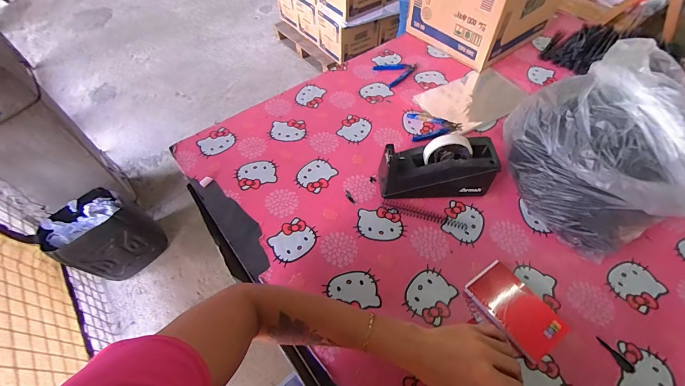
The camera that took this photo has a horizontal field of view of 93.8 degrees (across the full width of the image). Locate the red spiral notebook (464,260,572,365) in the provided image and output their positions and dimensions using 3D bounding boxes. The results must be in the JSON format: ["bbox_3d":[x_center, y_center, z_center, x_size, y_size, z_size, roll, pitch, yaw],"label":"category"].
[{"bbox_3d":[0.267,0.177,0.496,0.085,0.011,0.134,-31,58,-19],"label":"red spiral notebook"}]

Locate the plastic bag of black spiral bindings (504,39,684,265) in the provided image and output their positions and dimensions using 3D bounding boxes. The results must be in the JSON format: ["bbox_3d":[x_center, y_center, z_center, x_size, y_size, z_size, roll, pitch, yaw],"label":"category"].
[{"bbox_3d":[0.499,-0.087,0.551,0.363,0.226,0.319,-6,54,-2],"label":"plastic bag of black spiral bindings"}]

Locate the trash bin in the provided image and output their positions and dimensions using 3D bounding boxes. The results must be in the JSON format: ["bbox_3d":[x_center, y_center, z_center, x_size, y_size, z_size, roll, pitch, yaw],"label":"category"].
[{"bbox_3d":[-0.967,0.189,1.363,0.329,0.359,0.207,-38,62,-22],"label":"trash bin"}]

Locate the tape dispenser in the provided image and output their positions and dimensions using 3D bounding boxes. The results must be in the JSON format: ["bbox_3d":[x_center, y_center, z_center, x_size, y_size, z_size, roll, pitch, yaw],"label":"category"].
[{"bbox_3d":[0.174,-0.046,0.597,0.202,0.107,0.069,0,54,3],"label":"tape dispenser"}]

